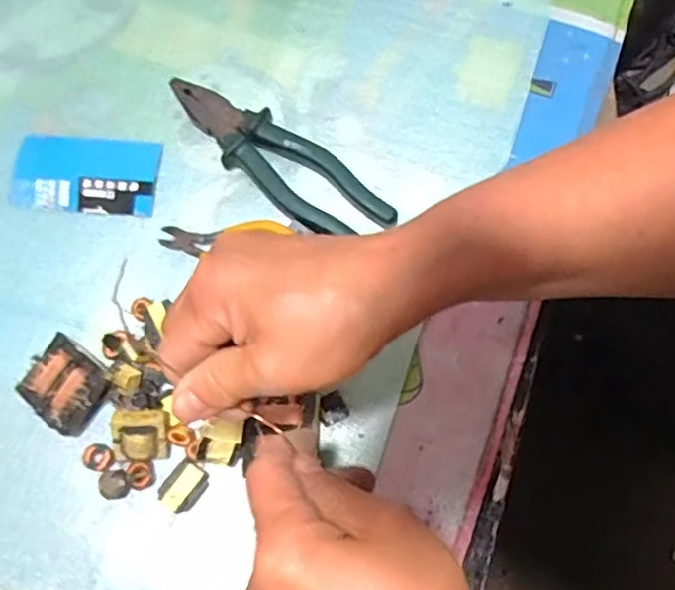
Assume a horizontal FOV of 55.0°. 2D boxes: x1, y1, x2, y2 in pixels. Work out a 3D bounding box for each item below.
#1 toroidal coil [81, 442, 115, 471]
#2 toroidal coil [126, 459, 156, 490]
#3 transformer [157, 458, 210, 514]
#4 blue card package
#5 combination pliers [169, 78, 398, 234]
[{"bbox_3d":[-0.165,0.112,0.448,0.022,0.008,0.019,10,78,4],"label":"toroidal coil"},{"bbox_3d":[-0.133,0.123,0.443,0.019,0.011,0.019,0,78,2],"label":"toroidal coil"},{"bbox_3d":[-0.103,0.129,0.437,0.023,0.016,0.032,37,81,9],"label":"transformer"},{"bbox_3d":[-0.191,-0.093,0.490,0.110,0.006,0.059,5,78,3],"label":"blue card package"},{"bbox_3d":[-0.046,-0.101,0.481,0.188,0.018,0.050,39,82,9],"label":"combination pliers"}]

